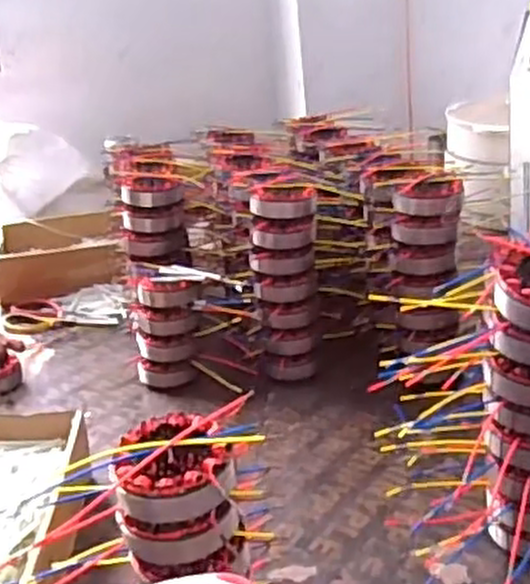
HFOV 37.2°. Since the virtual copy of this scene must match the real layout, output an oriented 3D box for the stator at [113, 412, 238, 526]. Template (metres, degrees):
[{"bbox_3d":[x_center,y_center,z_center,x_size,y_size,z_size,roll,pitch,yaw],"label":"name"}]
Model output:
[{"bbox_3d":[-0.060,0.128,0.566,0.088,0.049,0.082,-7,23,-2],"label":"stator"}]

